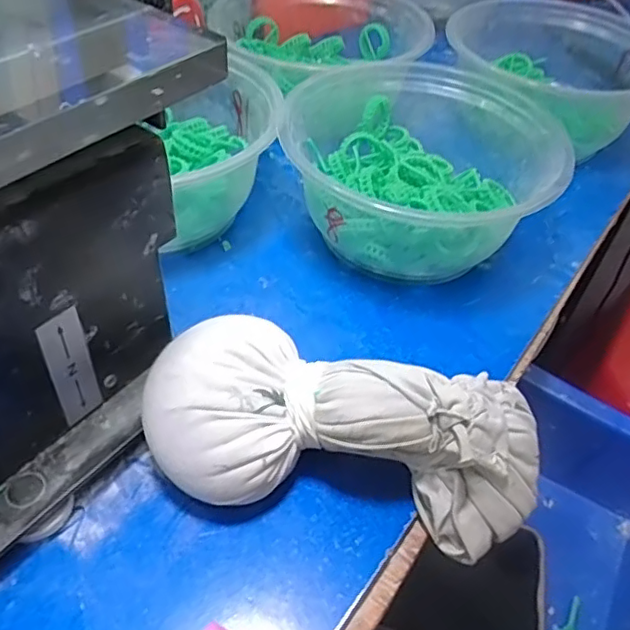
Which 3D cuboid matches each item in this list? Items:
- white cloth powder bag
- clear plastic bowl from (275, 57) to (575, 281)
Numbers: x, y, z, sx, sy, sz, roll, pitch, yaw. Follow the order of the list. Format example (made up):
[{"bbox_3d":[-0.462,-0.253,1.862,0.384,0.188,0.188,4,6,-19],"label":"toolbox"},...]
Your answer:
[{"bbox_3d":[0.012,0.039,0.215,0.136,0.046,0.059,7,46,1],"label":"white cloth powder bag"},{"bbox_3d":[0.054,-0.071,0.309,0.125,0.063,0.123,3,46,-3],"label":"clear plastic bowl"}]

